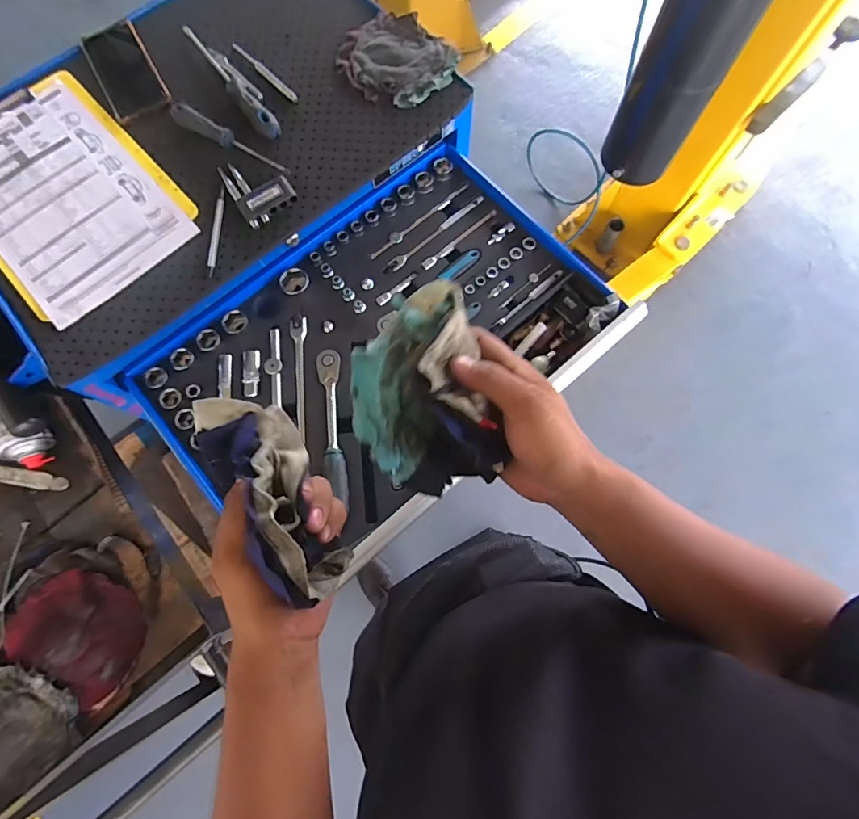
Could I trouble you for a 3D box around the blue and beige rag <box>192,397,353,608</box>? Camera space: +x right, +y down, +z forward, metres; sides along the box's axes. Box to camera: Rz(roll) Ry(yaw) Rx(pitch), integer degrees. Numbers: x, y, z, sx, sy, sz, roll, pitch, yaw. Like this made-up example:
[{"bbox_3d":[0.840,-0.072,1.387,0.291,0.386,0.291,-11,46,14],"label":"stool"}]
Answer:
[{"bbox_3d":[-0.108,0.056,0.308,0.062,0.061,0.151,-28,83,-6],"label":"blue and beige rag"}]

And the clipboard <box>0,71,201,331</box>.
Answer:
[{"bbox_3d":[-0.503,-0.299,0.620,0.235,0.021,0.361,-42,77,-10],"label":"clipboard"}]

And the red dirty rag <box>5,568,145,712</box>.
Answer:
[{"bbox_3d":[-0.468,0.295,0.612,0.173,0.038,0.129,26,76,9],"label":"red dirty rag"}]

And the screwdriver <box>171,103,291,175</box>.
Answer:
[{"bbox_3d":[-0.273,-0.371,0.623,0.188,0.024,0.025,27,77,9],"label":"screwdriver"}]

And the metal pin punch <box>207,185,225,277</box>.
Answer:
[{"bbox_3d":[-0.281,-0.235,0.597,0.012,0.005,0.131,0,74,2],"label":"metal pin punch"}]

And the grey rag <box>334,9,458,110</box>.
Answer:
[{"bbox_3d":[-0.050,-0.513,0.663,0.144,0.018,0.158,-38,76,-9],"label":"grey rag"}]

